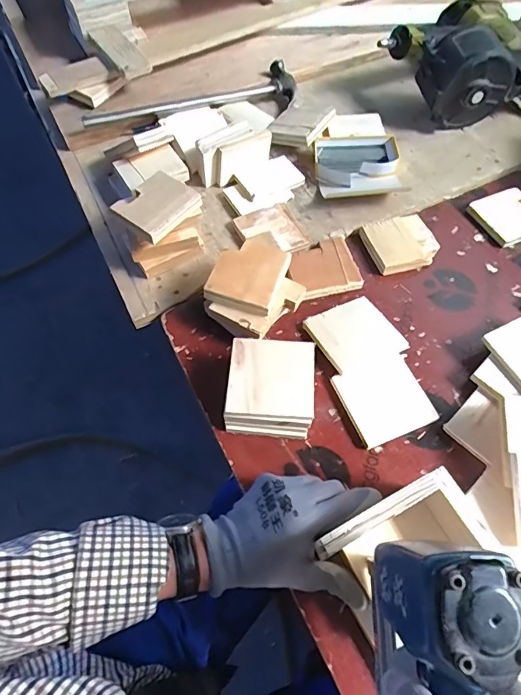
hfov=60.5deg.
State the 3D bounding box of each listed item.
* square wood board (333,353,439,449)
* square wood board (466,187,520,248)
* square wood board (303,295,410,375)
[{"bbox_3d":[0.146,0.060,0.524,0.096,0.008,0.091,-21,63,-10],"label":"square wood board"},{"bbox_3d":[0.371,-0.194,0.667,0.088,0.016,0.091,-22,63,-10],"label":"square wood board"},{"bbox_3d":[0.117,-0.017,0.553,0.101,0.016,0.088,-25,63,-12],"label":"square wood board"}]

